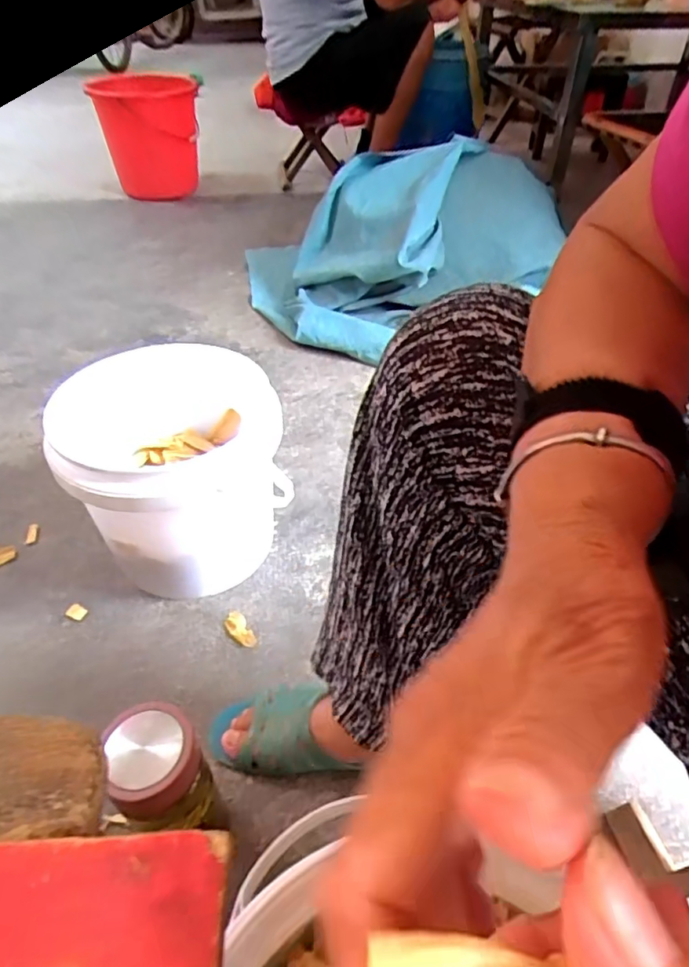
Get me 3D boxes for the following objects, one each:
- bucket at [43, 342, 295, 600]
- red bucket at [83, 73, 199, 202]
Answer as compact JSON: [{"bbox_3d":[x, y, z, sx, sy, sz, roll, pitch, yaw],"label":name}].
[{"bbox_3d":[-0.203,-0.018,0.720,0.253,0.230,0.263,0,43,0],"label":"bucket"},{"bbox_3d":[-0.550,-0.985,1.646,0.260,0.299,0.260,-12,44,-13],"label":"red bucket"}]

